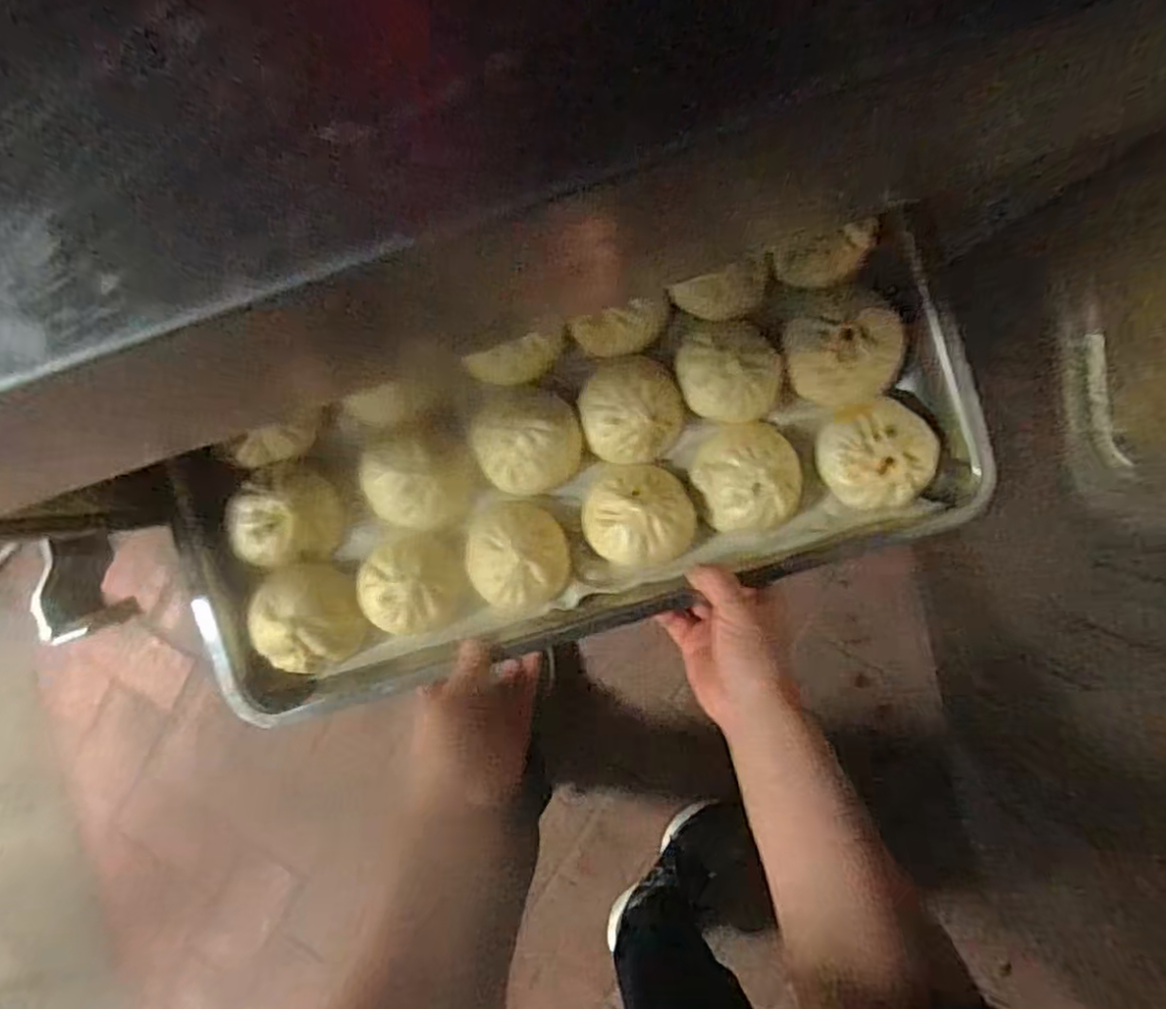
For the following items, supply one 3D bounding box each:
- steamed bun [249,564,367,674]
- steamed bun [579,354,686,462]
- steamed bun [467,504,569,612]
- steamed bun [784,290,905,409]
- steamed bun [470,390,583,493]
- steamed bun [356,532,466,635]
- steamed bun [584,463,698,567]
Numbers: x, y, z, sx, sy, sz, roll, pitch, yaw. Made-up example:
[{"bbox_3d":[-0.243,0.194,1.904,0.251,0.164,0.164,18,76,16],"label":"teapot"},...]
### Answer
[{"bbox_3d":[-0.211,0.087,0.507,0.077,0.041,0.082,0,95,2],"label":"steamed bun"},{"bbox_3d":[0.038,-0.072,0.507,0.075,0.041,0.079,0,95,2],"label":"steamed bun"},{"bbox_3d":[-0.049,0.038,0.515,0.077,0.052,0.084,0,95,2],"label":"steamed bun"},{"bbox_3d":[0.196,-0.115,0.492,0.079,0.038,0.081,0,95,2],"label":"steamed bun"},{"bbox_3d":[-0.044,-0.047,0.508,0.084,0.042,0.079,-1,95,2],"label":"steamed bun"},{"bbox_3d":[-0.130,0.061,0.509,0.073,0.036,0.076,0,95,2],"label":"steamed bun"},{"bbox_3d":[0.045,0.007,0.515,0.087,0.052,0.075,0,95,2],"label":"steamed bun"}]

